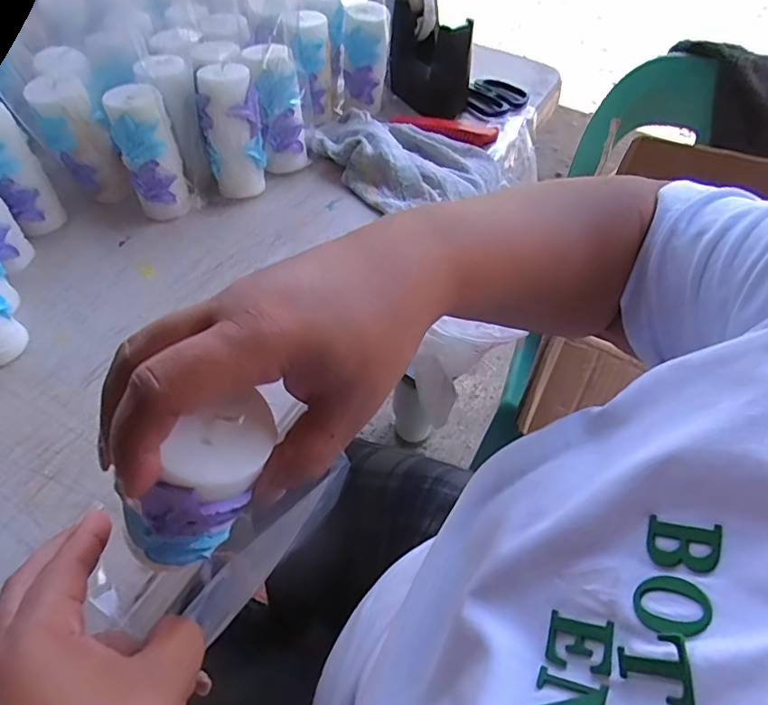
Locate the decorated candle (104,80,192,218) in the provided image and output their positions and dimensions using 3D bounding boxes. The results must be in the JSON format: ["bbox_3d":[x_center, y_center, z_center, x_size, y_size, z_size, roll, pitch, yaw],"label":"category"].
[{"bbox_3d":[-0.210,-0.178,0.474,0.045,0.110,0.040,-16,56,-15],"label":"decorated candle"}]

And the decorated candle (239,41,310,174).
[{"bbox_3d":[-0.108,-0.240,0.521,0.055,0.105,0.051,-21,57,-18],"label":"decorated candle"}]

